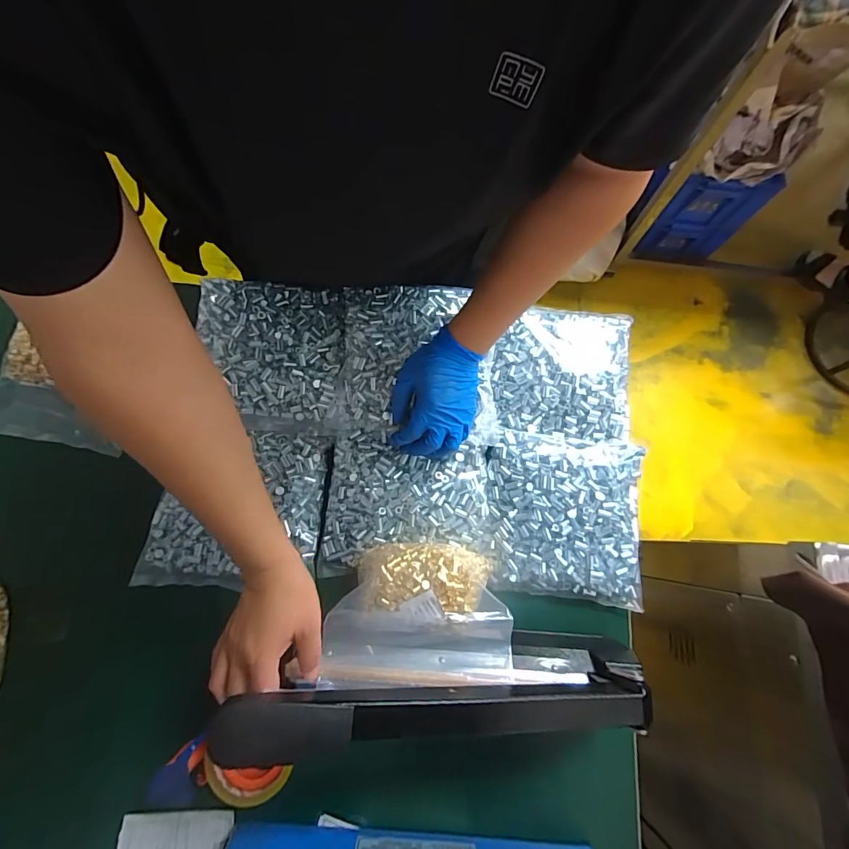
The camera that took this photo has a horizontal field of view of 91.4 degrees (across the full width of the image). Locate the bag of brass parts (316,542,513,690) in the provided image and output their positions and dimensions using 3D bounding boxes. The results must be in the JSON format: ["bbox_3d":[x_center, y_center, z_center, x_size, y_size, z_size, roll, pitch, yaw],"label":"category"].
[{"bbox_3d":[-0.009,0.213,0.478,0.196,0.080,0.138,-1,75,-2],"label":"bag of brass parts"}]

